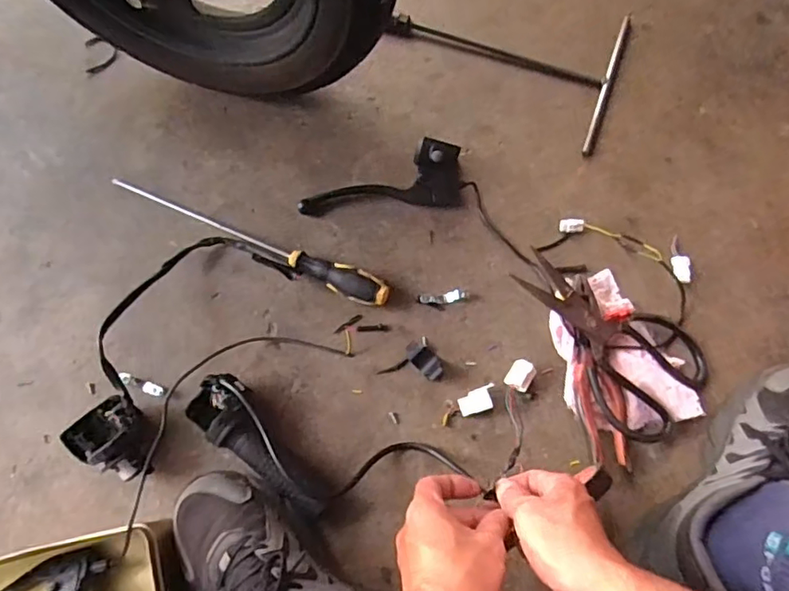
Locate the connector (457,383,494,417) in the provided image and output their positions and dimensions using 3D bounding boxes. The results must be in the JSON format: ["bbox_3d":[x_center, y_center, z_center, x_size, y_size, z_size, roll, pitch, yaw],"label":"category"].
[{"bbox_3d":[0.084,0.106,0.561,0.040,0.014,0.023,-20,74,-5],"label":"connector"}]

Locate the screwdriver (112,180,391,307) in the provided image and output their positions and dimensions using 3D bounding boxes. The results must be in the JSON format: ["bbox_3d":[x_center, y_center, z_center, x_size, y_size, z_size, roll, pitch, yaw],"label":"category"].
[{"bbox_3d":[-0.165,-0.059,0.609,0.341,0.027,0.030,22,75,8],"label":"screwdriver"}]

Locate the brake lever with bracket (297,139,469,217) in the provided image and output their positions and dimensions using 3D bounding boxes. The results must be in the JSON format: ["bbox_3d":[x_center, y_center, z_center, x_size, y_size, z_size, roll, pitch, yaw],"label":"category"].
[{"bbox_3d":[-0.014,-0.130,0.611,0.185,0.054,0.059,-3,73,0],"label":"brake lever with bracket"}]

